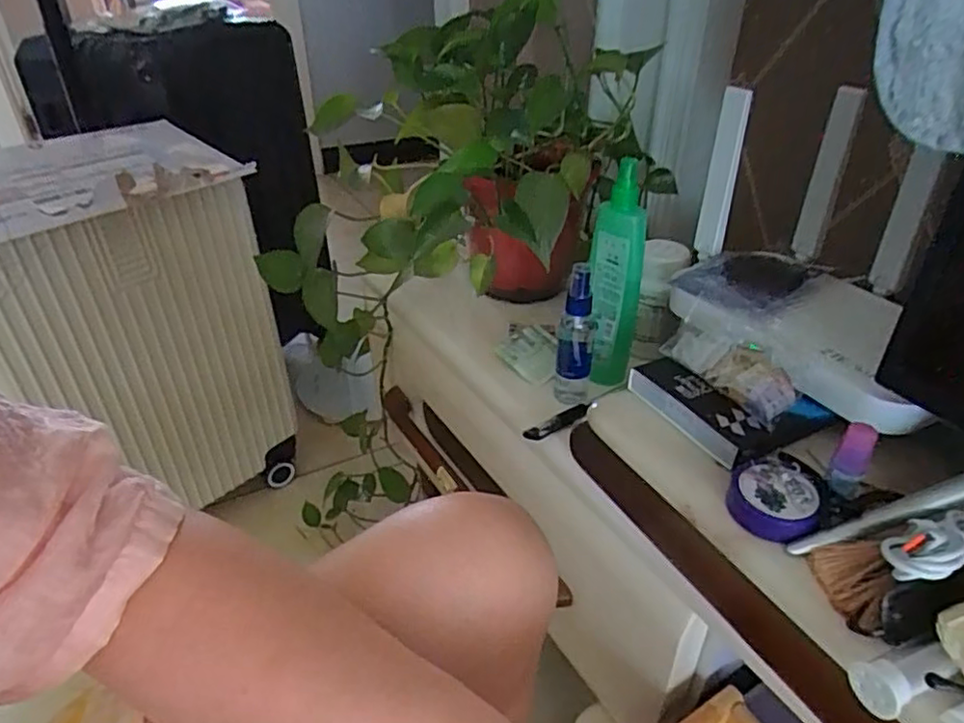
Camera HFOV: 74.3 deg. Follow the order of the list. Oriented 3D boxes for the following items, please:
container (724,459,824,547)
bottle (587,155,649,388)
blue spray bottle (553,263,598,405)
[{"bbox_3d":[0.176,0.083,0.386,0.049,0.017,0.052,0,34,0],"label":"container"},{"bbox_3d":[0.123,-0.070,0.593,0.039,0.215,0.050,24,41,31],"label":"bottle"},{"bbox_3d":[0.085,-0.024,0.577,0.032,0.131,0.032,4,35,7],"label":"blue spray bottle"}]

